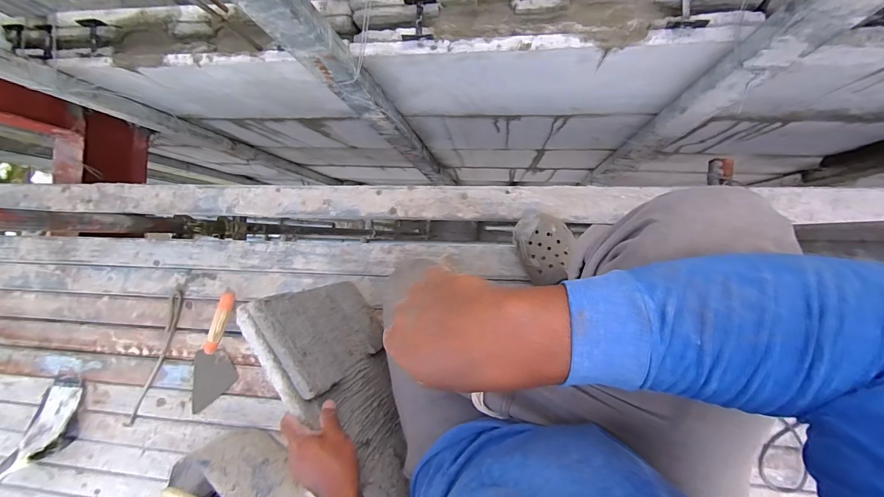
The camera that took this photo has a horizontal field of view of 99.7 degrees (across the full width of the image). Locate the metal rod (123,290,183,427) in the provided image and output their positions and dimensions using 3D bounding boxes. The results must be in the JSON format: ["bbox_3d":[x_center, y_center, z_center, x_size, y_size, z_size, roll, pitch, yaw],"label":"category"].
[{"bbox_3d":[-0.768,0.304,0.985,0.049,0.012,0.410,25,94,9],"label":"metal rod"}]

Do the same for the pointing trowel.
[{"bbox_3d":[-0.568,0.258,0.922,0.118,0.052,0.366,27,115,9],"label":"pointing trowel"}]

